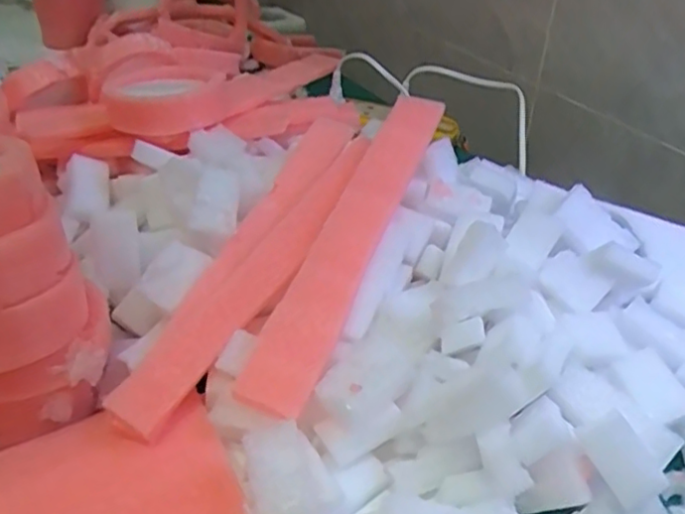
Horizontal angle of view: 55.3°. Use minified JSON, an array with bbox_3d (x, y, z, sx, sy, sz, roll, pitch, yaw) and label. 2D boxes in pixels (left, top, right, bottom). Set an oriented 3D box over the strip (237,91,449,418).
[{"bbox_3d":[0.009,-0.016,0.462,0.038,0.018,0.286,16,55,19],"label":"strip"}]

